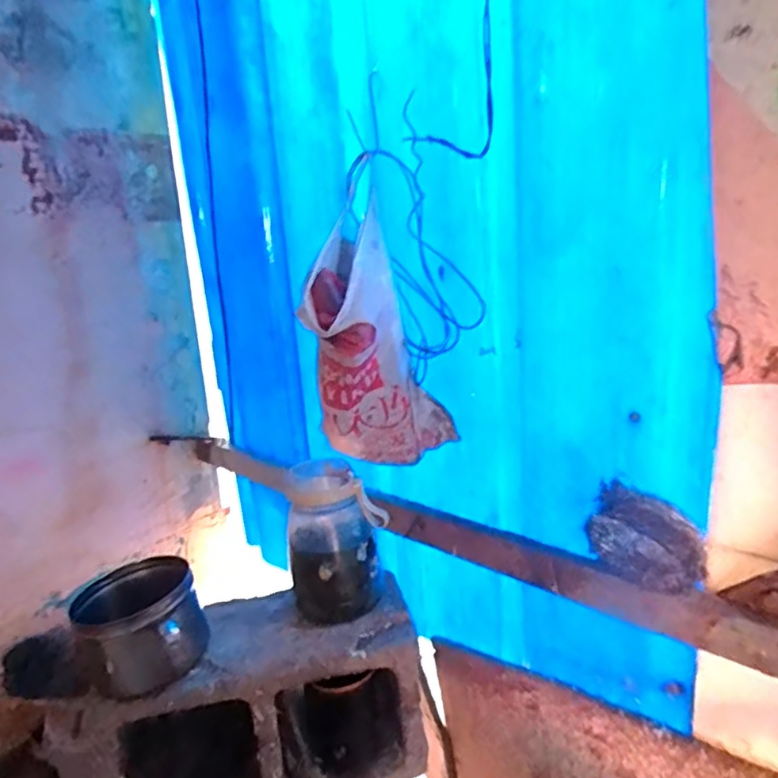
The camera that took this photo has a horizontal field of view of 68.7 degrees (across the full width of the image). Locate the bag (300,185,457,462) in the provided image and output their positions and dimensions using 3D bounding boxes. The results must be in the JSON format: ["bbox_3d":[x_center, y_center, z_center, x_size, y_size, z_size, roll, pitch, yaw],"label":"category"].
[{"bbox_3d":[-0.009,-0.036,0.711,0.137,0.319,0.204,2,35,25],"label":"bag"}]

